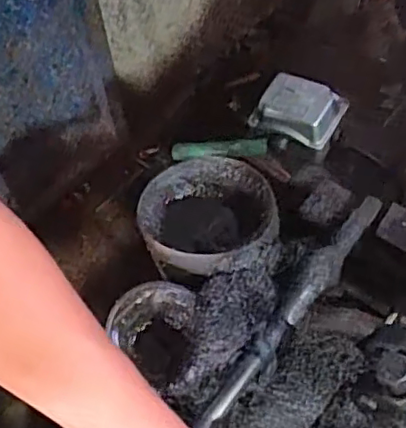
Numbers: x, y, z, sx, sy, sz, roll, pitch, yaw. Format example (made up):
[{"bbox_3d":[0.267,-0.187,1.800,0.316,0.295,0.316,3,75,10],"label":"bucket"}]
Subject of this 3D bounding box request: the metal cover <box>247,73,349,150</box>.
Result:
[{"bbox_3d":[0.097,-0.106,0.631,0.084,0.033,0.061,27,65,15],"label":"metal cover"}]

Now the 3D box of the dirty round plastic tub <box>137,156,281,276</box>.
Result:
[{"bbox_3d":[0.008,0.007,0.561,0.128,0.055,0.128,4,53,24],"label":"dirty round plastic tub"}]

